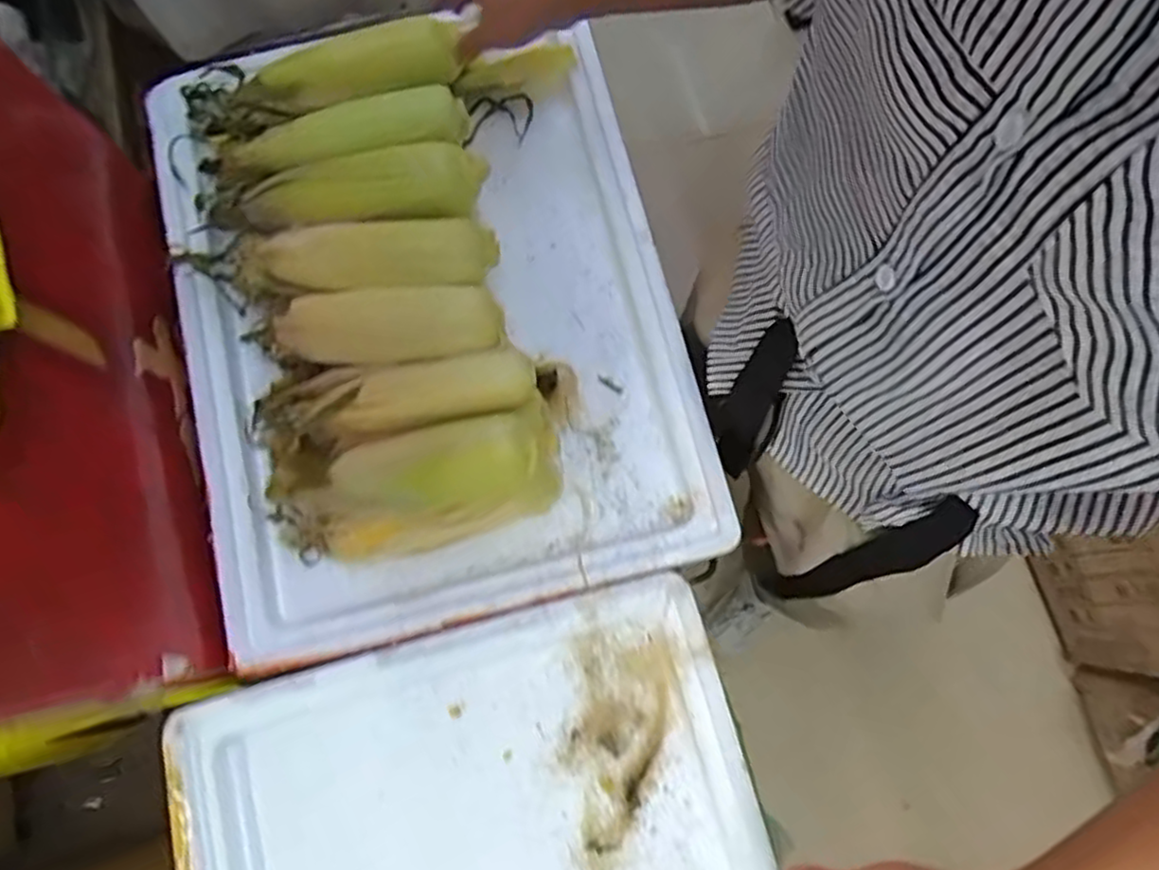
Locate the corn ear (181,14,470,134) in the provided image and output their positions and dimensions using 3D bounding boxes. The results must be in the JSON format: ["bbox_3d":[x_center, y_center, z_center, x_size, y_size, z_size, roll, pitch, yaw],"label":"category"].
[{"bbox_3d":[-0.247,-0.334,0.699,0.263,0.056,0.085,-10,77,0],"label":"corn ear"}]

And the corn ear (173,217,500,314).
[{"bbox_3d":[-0.212,-0.150,0.641,0.272,0.043,0.063,-4,77,1],"label":"corn ear"}]

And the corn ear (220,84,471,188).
[{"bbox_3d":[-0.221,-0.271,0.666,0.232,0.042,0.067,-13,77,-1],"label":"corn ear"}]

